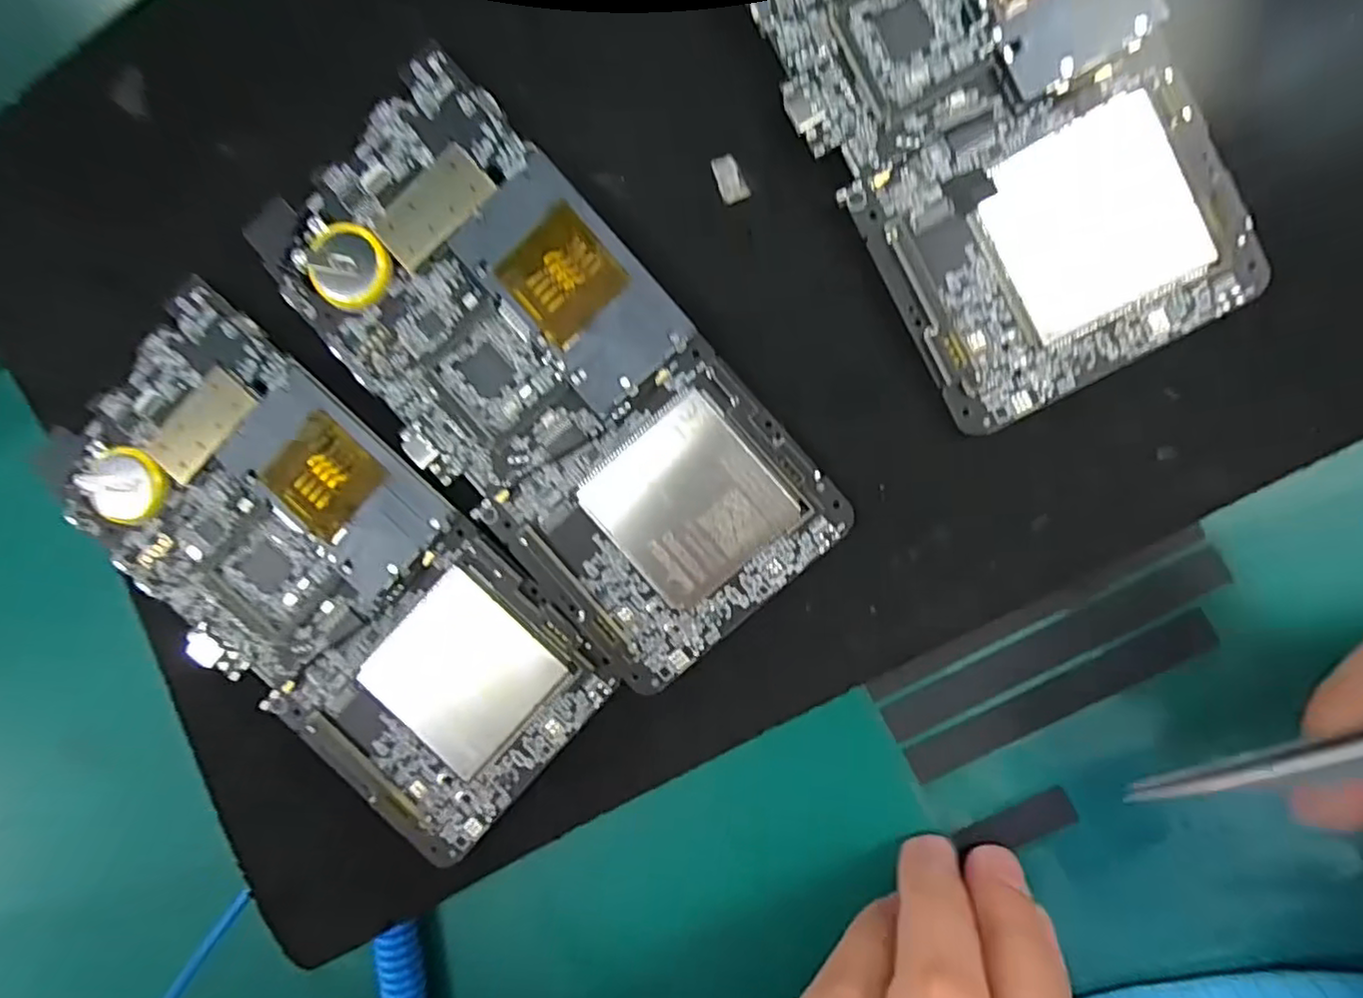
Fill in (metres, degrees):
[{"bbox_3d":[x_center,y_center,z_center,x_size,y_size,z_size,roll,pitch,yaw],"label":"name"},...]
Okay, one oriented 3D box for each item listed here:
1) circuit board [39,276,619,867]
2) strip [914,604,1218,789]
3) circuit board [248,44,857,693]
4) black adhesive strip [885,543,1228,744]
[{"bbox_3d":[-0.095,0.021,0.169,0.151,0.010,0.074,41,96,8],"label":"circuit board"},{"bbox_3d":[0.096,0.052,0.165,0.080,0.004,0.009,-31,84,8],"label":"strip"},{"bbox_3d":[-0.033,-0.028,0.161,0.074,0.009,0.152,-42,83,7],"label":"circuit board"},{"bbox_3d":[0.095,0.038,0.167,0.090,0.004,0.010,-31,78,10],"label":"black adhesive strip"}]

